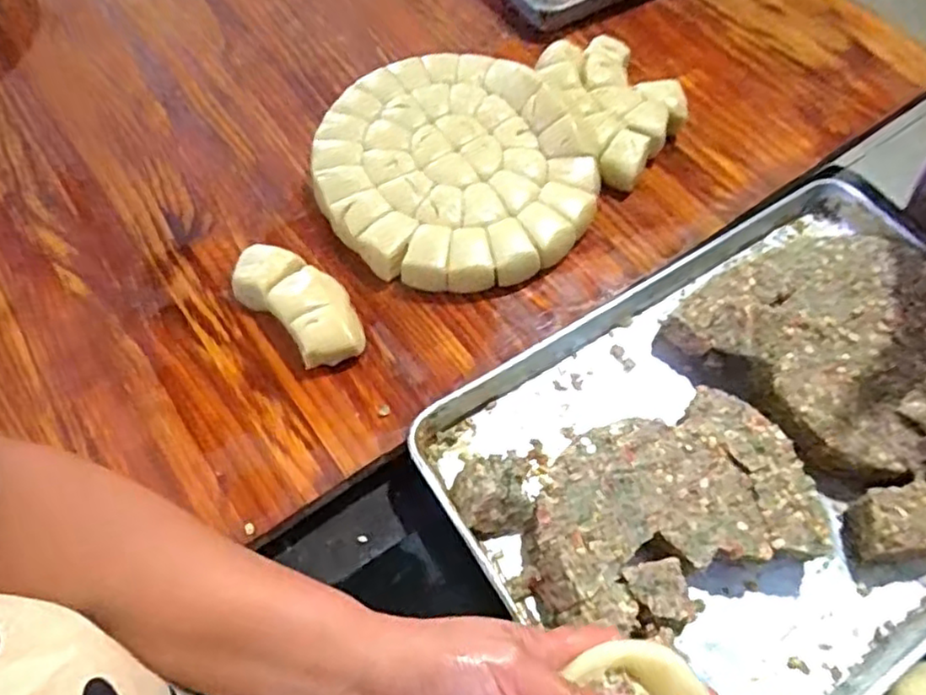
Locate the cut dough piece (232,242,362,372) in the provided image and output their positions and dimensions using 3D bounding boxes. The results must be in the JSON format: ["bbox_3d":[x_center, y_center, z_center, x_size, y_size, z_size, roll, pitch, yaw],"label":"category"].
[{"bbox_3d":[-0.164,-0.047,0.681,0.078,0.039,0.156,-41,70,-20],"label":"cut dough piece"}]

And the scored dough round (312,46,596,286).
[{"bbox_3d":[-0.015,-0.204,0.758,0.289,0.055,0.316,-27,68,-15],"label":"scored dough round"}]

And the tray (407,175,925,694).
[{"bbox_3d":[0.296,0.087,0.649,0.591,0.077,0.400,-30,68,-16],"label":"tray"}]

